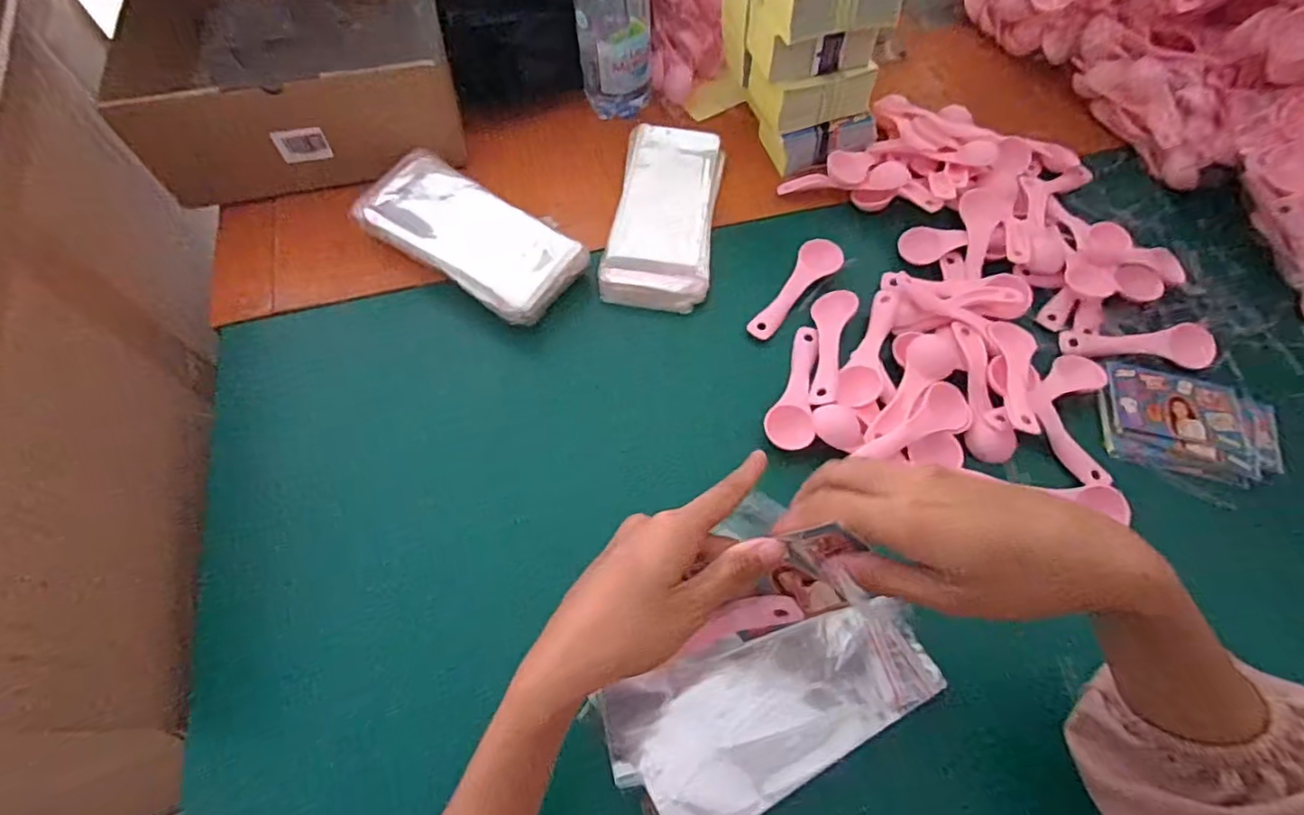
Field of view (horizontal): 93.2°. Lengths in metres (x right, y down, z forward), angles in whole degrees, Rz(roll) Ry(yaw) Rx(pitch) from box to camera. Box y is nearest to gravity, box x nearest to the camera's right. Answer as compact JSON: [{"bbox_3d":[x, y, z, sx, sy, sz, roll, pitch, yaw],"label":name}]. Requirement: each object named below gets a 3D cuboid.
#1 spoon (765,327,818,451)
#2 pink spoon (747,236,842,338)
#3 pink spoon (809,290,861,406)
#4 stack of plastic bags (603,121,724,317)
[{"bbox_3d":[0.106,-0.017,0.468,0.033,0.019,0.110,10,62,3],"label":"spoon"},{"bbox_3d":[0.120,-0.100,0.517,0.034,0.016,0.114,36,67,16],"label":"pink spoon"},{"bbox_3d":[0.141,-0.048,0.480,0.030,0.017,0.111,10,62,3],"label":"pink spoon"},{"bbox_3d":[0.013,-0.174,0.553,0.087,0.024,0.198,8,62,2],"label":"stack of plastic bags"}]

